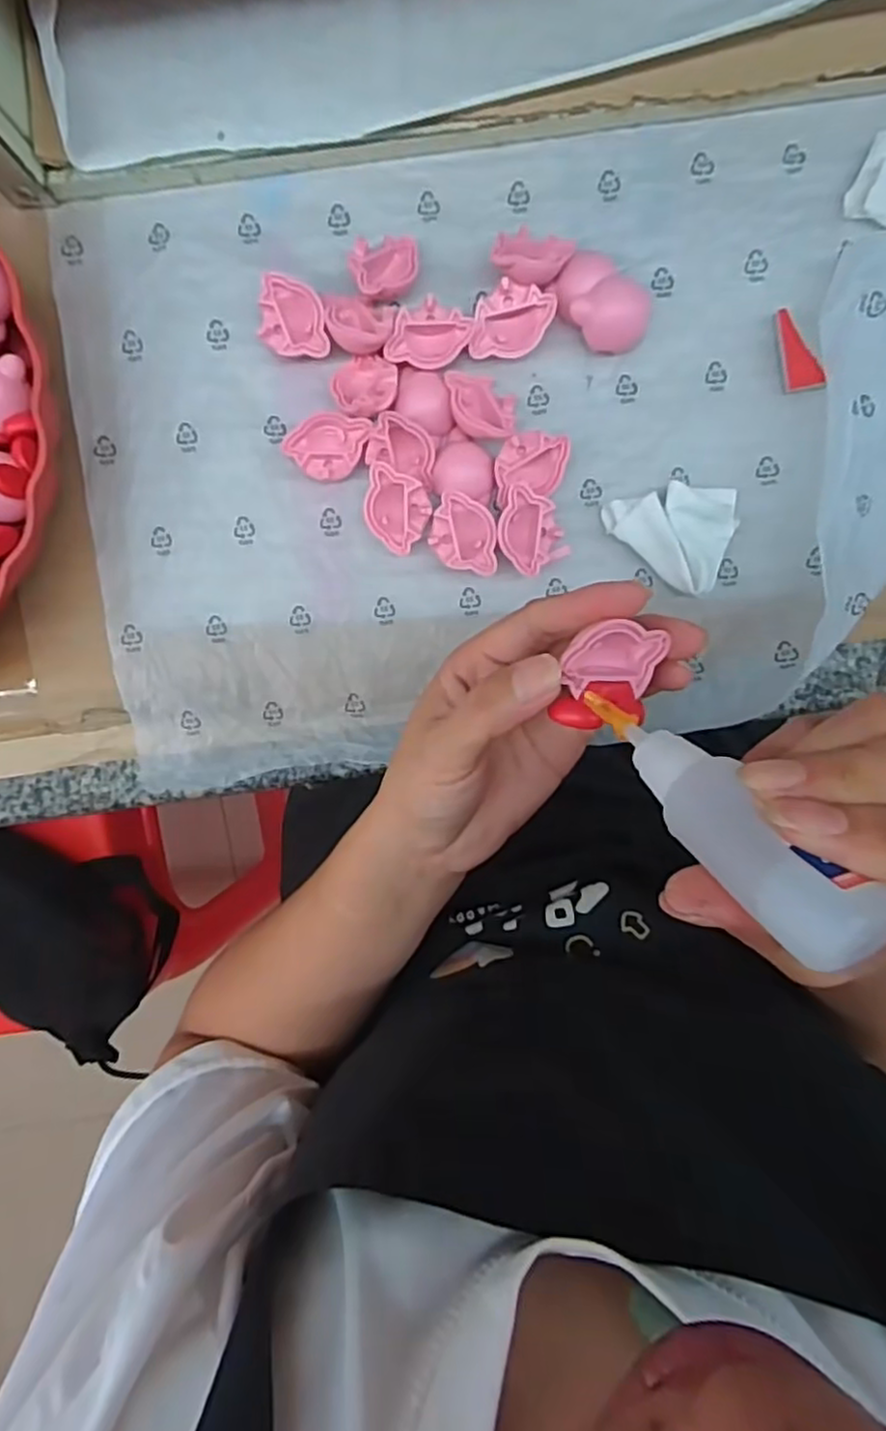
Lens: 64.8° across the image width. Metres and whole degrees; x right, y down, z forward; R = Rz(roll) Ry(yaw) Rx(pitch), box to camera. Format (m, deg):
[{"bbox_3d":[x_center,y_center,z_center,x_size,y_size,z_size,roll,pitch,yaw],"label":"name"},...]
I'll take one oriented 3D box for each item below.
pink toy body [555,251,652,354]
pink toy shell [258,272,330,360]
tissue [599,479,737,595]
[{"bbox_3d":[0.067,-0.173,0.292,0.041,0.018,0.030,33,96,-3],"label":"pink toy body"},{"bbox_3d":[-0.062,-0.167,0.297,0.029,0.011,0.030,6,97,0],"label":"pink toy shell"},{"bbox_3d":[0.098,-0.082,0.302,0.053,0.015,0.046,20,97,-1],"label":"tissue"}]

